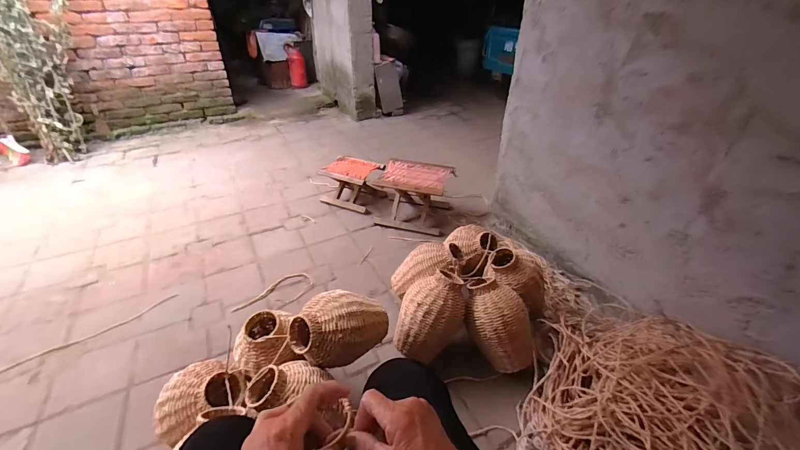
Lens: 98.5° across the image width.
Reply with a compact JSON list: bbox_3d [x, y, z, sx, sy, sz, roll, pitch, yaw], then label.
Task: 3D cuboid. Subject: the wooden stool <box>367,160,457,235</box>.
[{"bbox_3d":[0.068,-0.142,1.655,0.314,0.237,0.299,13,36,16],"label":"wooden stool"}]

